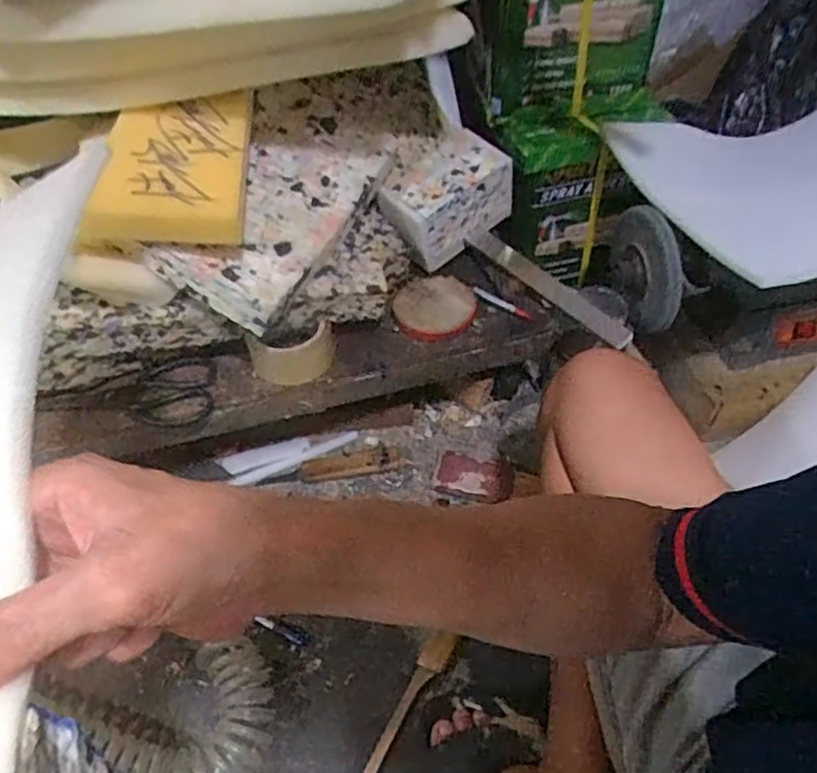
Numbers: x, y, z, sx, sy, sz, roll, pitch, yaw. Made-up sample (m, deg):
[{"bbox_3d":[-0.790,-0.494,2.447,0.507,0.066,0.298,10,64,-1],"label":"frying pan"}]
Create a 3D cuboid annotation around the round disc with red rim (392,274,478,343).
[{"bbox_3d":[0.036,-0.103,0.819,0.095,0.022,0.110,20,51,6],"label":"round disc with red rim"}]

